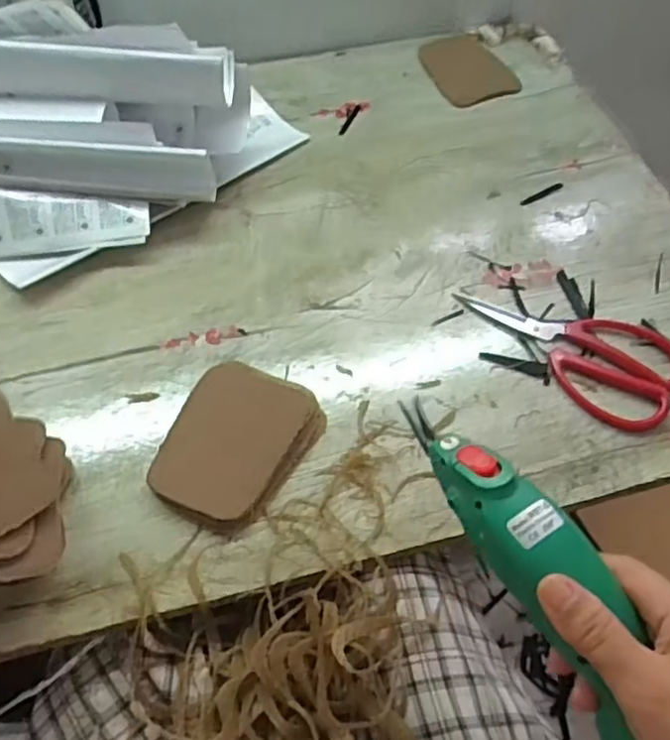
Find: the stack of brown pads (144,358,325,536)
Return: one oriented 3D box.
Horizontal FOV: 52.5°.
[{"bbox_3d":[-0.072,0.052,0.497,0.094,0.024,0.122,24,58,15],"label":"stack of brown pads"}]

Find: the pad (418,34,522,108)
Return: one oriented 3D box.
[{"bbox_3d":[0.150,-0.348,0.777,0.088,0.008,0.117,-16,57,-11],"label":"pad"}]

